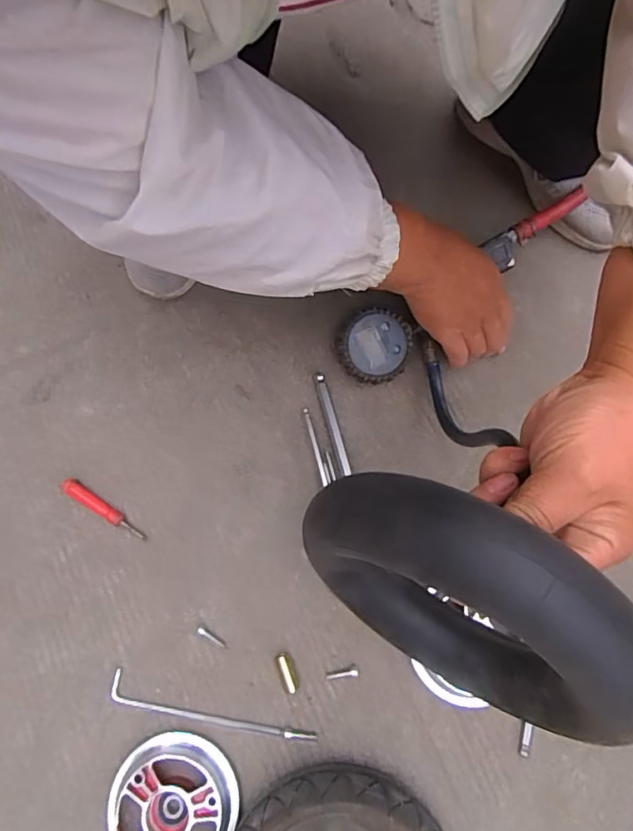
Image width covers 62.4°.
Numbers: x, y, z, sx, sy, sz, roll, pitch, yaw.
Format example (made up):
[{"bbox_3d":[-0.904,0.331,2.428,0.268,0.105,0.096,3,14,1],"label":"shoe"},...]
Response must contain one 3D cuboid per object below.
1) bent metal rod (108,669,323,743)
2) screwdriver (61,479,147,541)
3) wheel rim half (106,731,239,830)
[{"bbox_3d":[-0.089,0.252,0.445,0.180,0.004,0.023,12,76,4],"label":"bent metal rod"},{"bbox_3d":[-0.196,0.086,0.482,0.092,0.011,0.014,32,78,8],"label":"screwdriver"},{"bbox_3d":[-0.116,0.316,0.420,0.102,0.024,0.094,14,76,4],"label":"wheel rim half"}]

